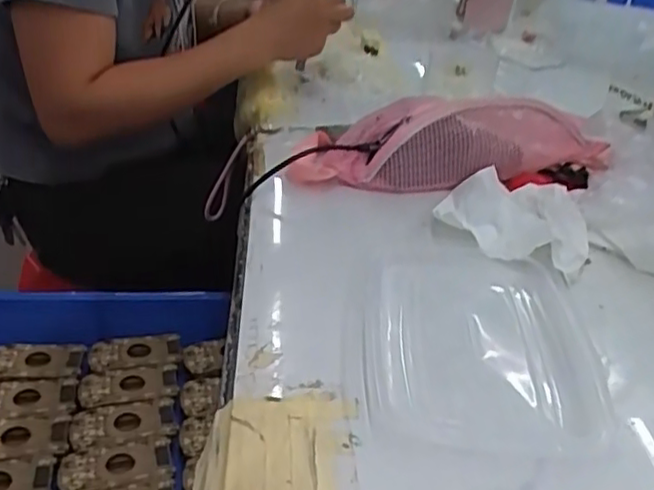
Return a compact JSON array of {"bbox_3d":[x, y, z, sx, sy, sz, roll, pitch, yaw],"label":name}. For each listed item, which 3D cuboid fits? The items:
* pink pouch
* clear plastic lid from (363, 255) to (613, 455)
[{"bbox_3d":[0.125,-0.116,0.696,0.331,0.079,0.096,-6,32,-18],"label":"pink pouch"},{"bbox_3d":[0.105,0.064,0.470,0.154,0.011,0.199,6,31,2],"label":"clear plastic lid"}]

